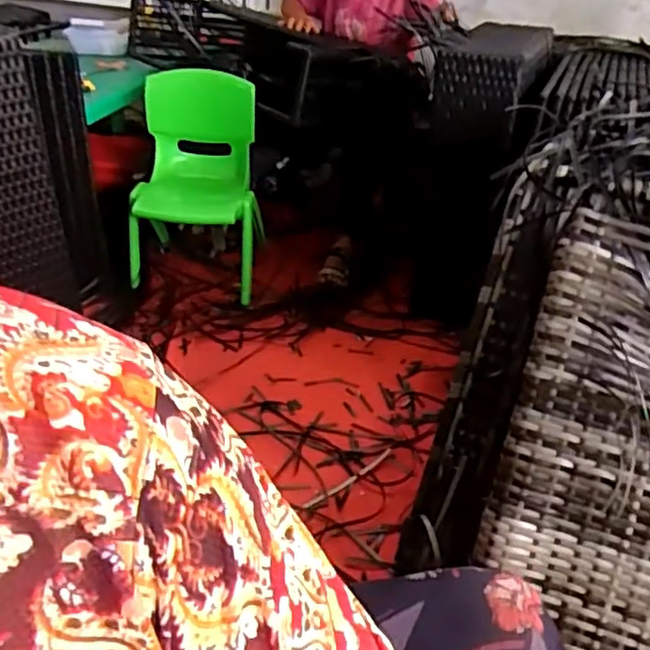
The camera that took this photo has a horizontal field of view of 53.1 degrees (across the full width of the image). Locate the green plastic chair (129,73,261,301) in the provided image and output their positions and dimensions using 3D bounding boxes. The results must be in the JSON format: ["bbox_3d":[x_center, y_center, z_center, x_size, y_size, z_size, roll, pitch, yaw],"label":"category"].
[{"bbox_3d":[-0.329,-0.344,1.694,0.312,0.492,0.363,0,35,-4],"label":"green plastic chair"}]

